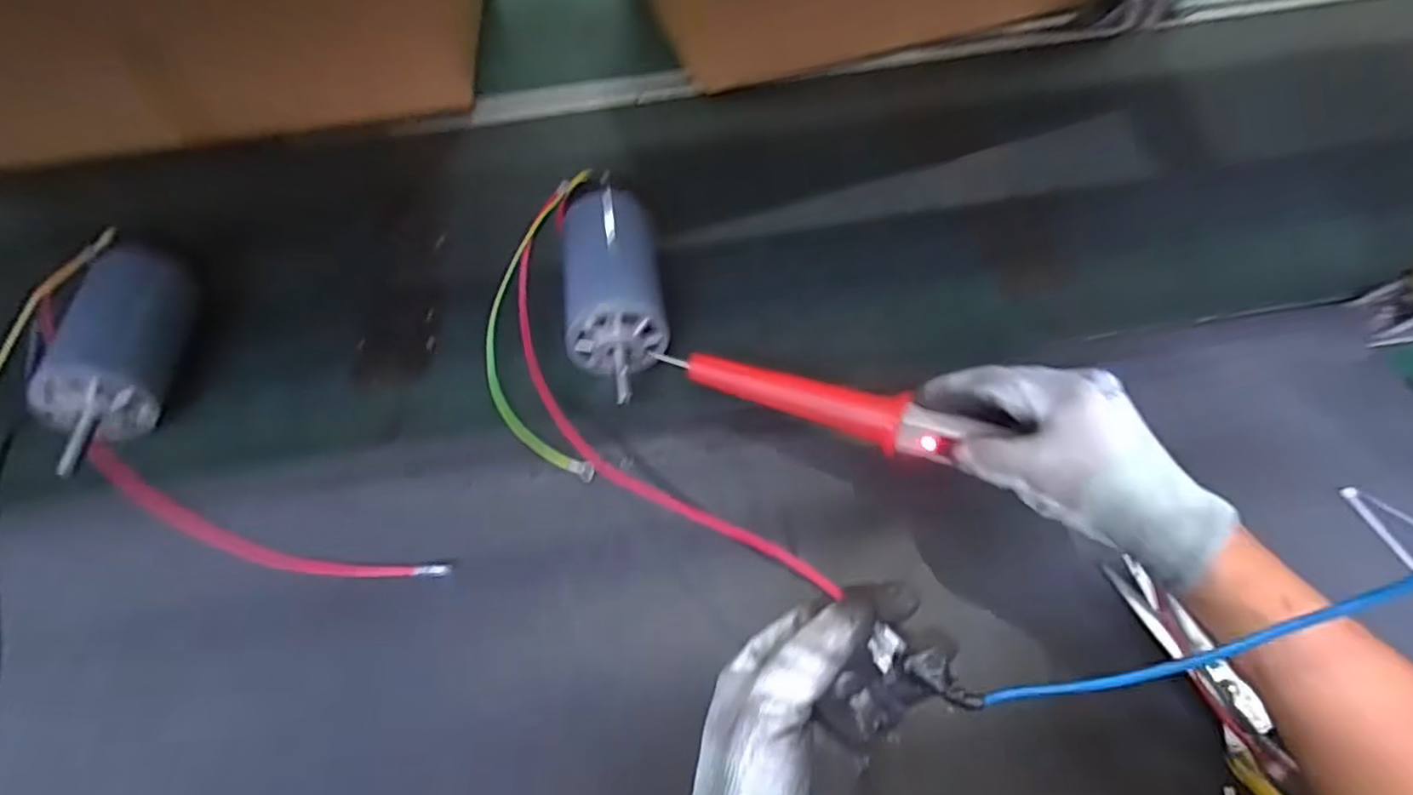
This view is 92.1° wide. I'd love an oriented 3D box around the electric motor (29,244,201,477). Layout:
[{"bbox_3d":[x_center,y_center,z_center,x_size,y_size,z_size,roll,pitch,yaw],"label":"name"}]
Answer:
[{"bbox_3d":[-0.440,-0.030,0.513,0.059,0.069,0.175,-4,57,1],"label":"electric motor"}]

